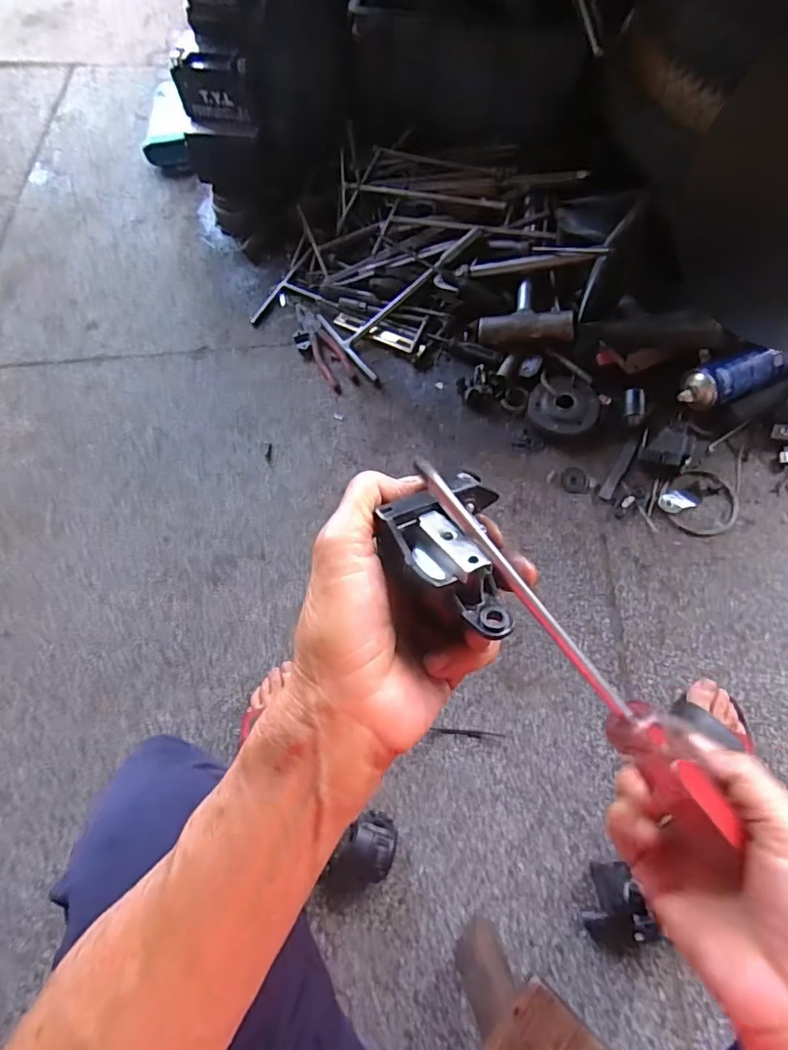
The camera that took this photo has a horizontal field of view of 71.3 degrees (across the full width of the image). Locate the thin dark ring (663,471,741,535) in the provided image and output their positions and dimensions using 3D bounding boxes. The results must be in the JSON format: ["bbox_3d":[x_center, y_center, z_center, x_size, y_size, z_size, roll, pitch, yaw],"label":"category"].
[{"bbox_3d":[0.440,-0.031,0.783,0.098,0.012,0.102,0,67,1],"label":"thin dark ring"}]

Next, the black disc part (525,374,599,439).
[{"bbox_3d":[0.260,-0.182,0.837,0.104,0.020,0.098,3,67,5],"label":"black disc part"}]

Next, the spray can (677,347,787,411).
[{"bbox_3d":[0.504,-0.217,0.807,0.171,0.053,0.062,-17,67,-4],"label":"spray can"}]

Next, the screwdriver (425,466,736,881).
[{"bbox_3d":[0.082,0.065,0.233,0.024,0.025,0.227,-41,99,-15],"label":"screwdriver"}]

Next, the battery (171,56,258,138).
[{"bbox_3d":[-0.308,-0.751,0.955,0.140,0.098,0.052,19,69,12],"label":"battery"}]

